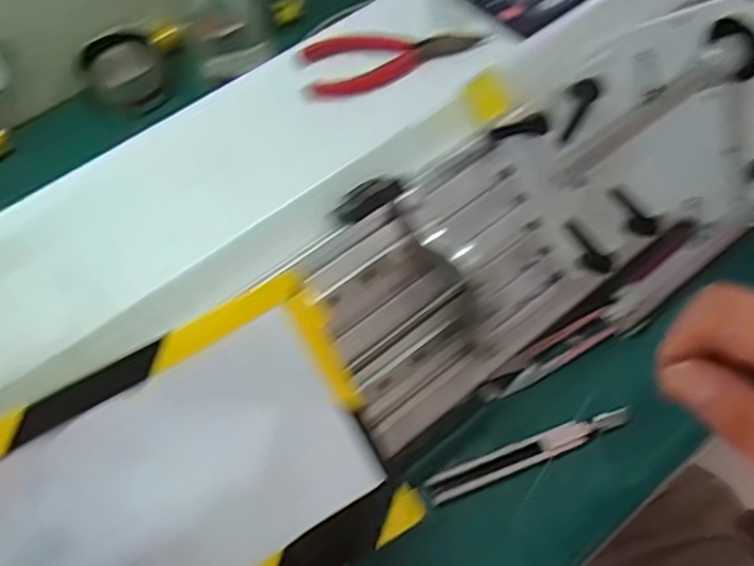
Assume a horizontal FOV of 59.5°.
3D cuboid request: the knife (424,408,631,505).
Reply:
[{"bbox_3d":[0.096,0.107,0.419,0.134,0.012,0.015,-19,59,-8],"label":"knife"}]

